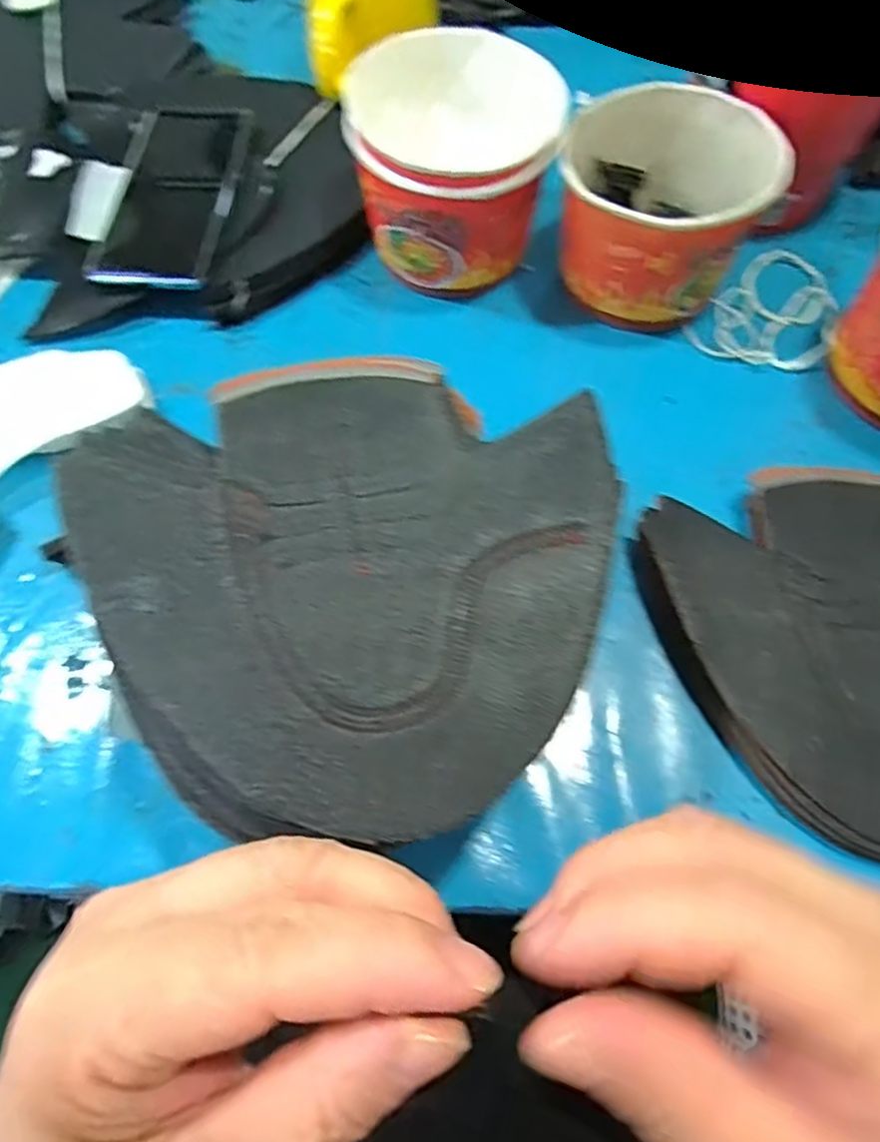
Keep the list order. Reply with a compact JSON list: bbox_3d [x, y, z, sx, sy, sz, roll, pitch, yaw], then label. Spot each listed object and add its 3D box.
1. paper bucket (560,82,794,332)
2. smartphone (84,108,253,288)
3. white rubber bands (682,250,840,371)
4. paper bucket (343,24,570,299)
[{"bbox_3d":[0.128,-0.211,0.400,0.109,0.084,0.114,0,65,-1],"label":"paper bucket"},{"bbox_3d":[-0.168,-0.243,0.435,0.075,0.013,0.156,3,65,1],"label":"smartphone"},{"bbox_3d":[0.206,-0.155,0.414,0.071,0.011,0.102,40,70,16],"label":"white rubber bands"},{"bbox_3d":[0.008,-0.235,0.404,0.117,0.103,0.111,0,65,-1],"label":"paper bucket"}]

